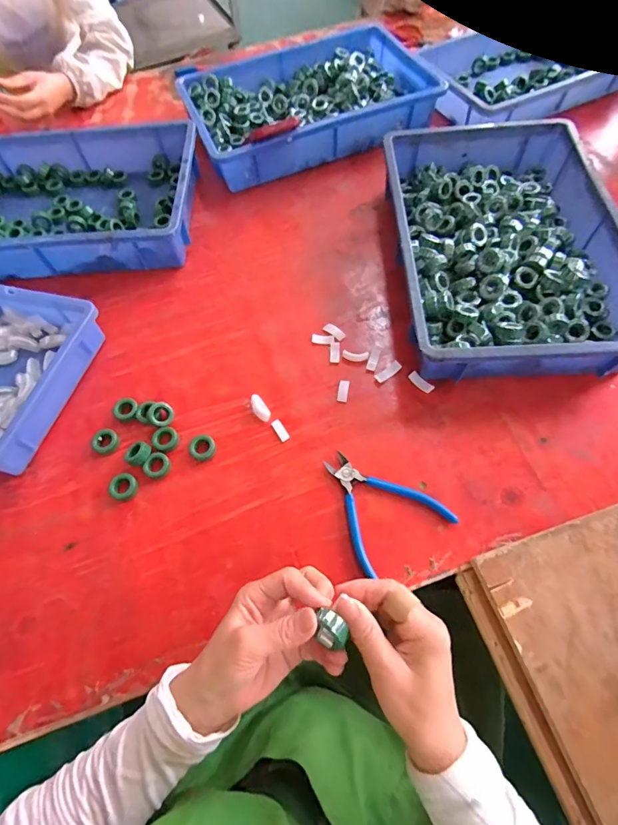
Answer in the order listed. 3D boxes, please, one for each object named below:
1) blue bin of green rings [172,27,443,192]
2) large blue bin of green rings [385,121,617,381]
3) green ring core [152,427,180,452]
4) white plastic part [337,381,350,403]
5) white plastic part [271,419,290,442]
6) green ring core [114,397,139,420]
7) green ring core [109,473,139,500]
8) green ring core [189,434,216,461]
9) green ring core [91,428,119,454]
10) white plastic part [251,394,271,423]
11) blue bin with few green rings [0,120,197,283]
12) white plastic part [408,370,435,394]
[{"bbox_3d":[-0.007,-0.590,0.770,0.435,0.089,0.308,-20,62,-8],"label":"blue bin of green rings"},{"bbox_3d":[0.266,-0.240,0.570,0.284,0.088,0.440,-2,61,2],"label":"large blue bin of green rings"},{"bbox_3d":[-0.177,0.033,0.493,0.030,0.010,0.029,-1,61,3],"label":"green ring core"},{"bbox_3d":[0.045,-0.028,0.515,0.014,0.004,0.032,9,62,8],"label":"white plastic part"},{"bbox_3d":[-0.035,0.022,0.495,0.012,0.004,0.030,-31,64,-13],"label":"white plastic part"},{"bbox_3d":[-0.235,-0.005,0.515,0.033,0.011,0.028,-5,61,1],"label":"green ring core"},{"bbox_3d":[-0.218,0.086,0.467,0.030,0.010,0.030,-1,61,3],"label":"green ring core"},{"bbox_3d":[-0.130,0.043,0.487,0.031,0.012,0.030,-1,61,3],"label":"green ring core"},{"bbox_3d":[-0.252,0.035,0.494,0.028,0.012,0.030,3,61,5],"label":"green ring core"},{"bbox_3d":[-0.062,-0.005,0.508,0.016,0.006,0.038,-29,78,-12],"label":"white plastic part"},{"bbox_3d":[-0.403,-0.349,0.668,0.431,0.082,0.295,-3,61,2],"label":"blue bin with few green rings"},{"bbox_3d":[0.144,-0.039,0.514,0.035,0.007,0.013,39,70,22],"label":"white plastic part"}]

